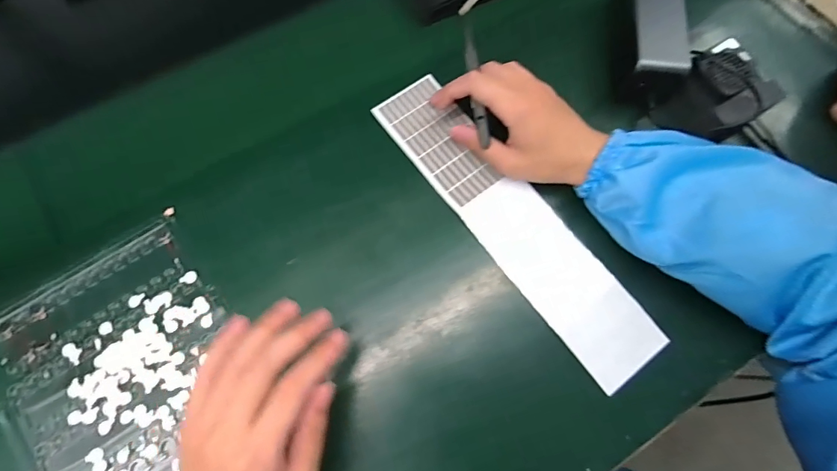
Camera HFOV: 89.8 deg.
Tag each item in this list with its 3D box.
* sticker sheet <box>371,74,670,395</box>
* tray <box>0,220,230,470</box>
[{"bbox_3d":[0.081,-0.015,0.373,0.069,0.004,0.315,-36,77,-10],"label":"sticker sheet"},{"bbox_3d":[-0.220,0.112,0.321,0.158,0.013,0.205,-34,75,-11],"label":"tray"}]

